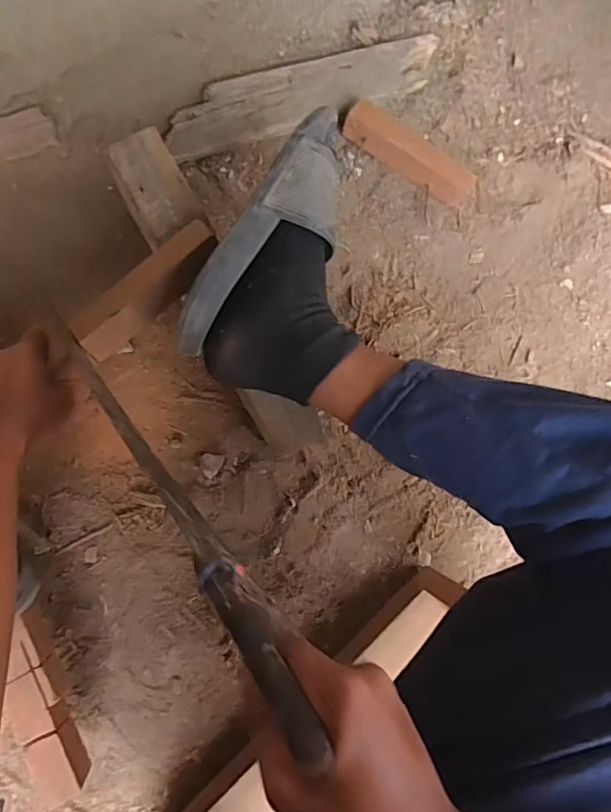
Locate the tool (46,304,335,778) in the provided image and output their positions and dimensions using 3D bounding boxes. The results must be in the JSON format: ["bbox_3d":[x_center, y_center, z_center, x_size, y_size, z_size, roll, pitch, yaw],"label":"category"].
[{"bbox_3d":[-0.103,0.048,0.366,0.022,0.038,0.403,-37,54,-10],"label":"tool"}]

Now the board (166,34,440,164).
[{"bbox_3d":[0.001,-0.388,0.648,0.353,0.016,0.072,-21,104,-7],"label":"board"}]

